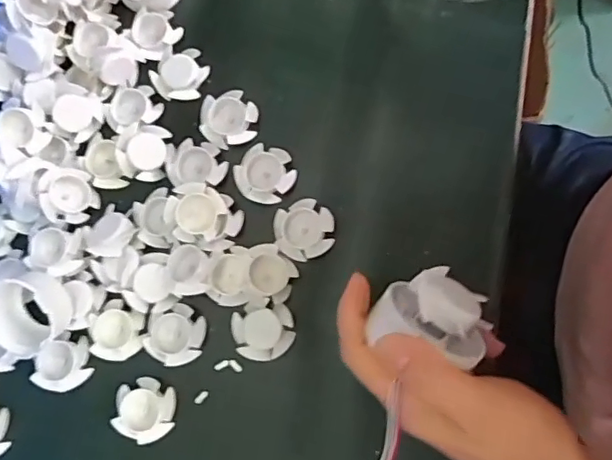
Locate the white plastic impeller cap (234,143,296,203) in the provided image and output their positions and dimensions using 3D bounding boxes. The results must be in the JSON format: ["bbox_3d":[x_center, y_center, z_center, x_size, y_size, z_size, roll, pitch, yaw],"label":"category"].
[{"bbox_3d":[-0.029,-0.039,0.395,0.038,0.012,0.040,0,80,0],"label":"white plastic impeller cap"}]

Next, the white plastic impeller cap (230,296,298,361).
[{"bbox_3d":[-0.029,0.068,0.381,0.041,0.017,0.039,0,80,0],"label":"white plastic impeller cap"}]

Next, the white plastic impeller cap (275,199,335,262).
[{"bbox_3d":[-0.001,0.000,0.385,0.040,0.014,0.038,0,80,0],"label":"white plastic impeller cap"}]

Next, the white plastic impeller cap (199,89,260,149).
[{"bbox_3d":[-0.056,-0.081,0.405,0.041,0.012,0.039,0,80,0],"label":"white plastic impeller cap"}]

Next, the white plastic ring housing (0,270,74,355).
[{"bbox_3d":[-0.192,0.055,0.387,0.052,0.023,0.055,0,80,0],"label":"white plastic ring housing"}]

